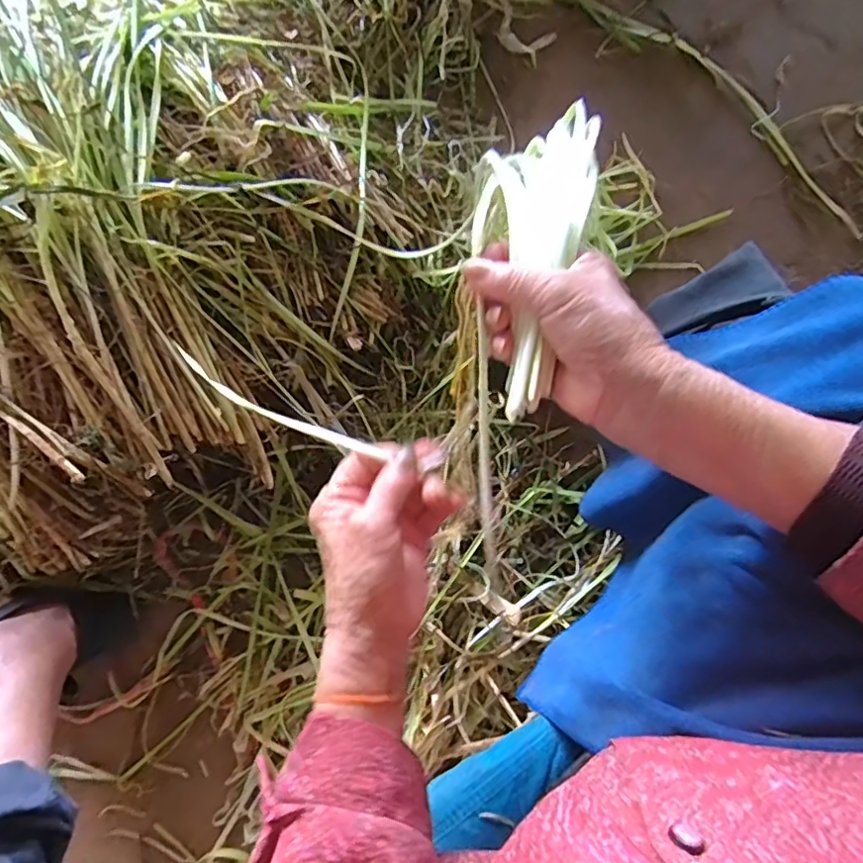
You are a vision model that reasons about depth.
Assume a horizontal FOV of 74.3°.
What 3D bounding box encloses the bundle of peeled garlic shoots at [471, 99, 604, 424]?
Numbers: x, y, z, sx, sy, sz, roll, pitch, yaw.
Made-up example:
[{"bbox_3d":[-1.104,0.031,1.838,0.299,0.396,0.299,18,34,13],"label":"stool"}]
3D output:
[{"bbox_3d":[0.055,-0.108,0.310,0.061,0.034,0.208,9,67,3],"label":"bundle of peeled garlic shoots"}]

